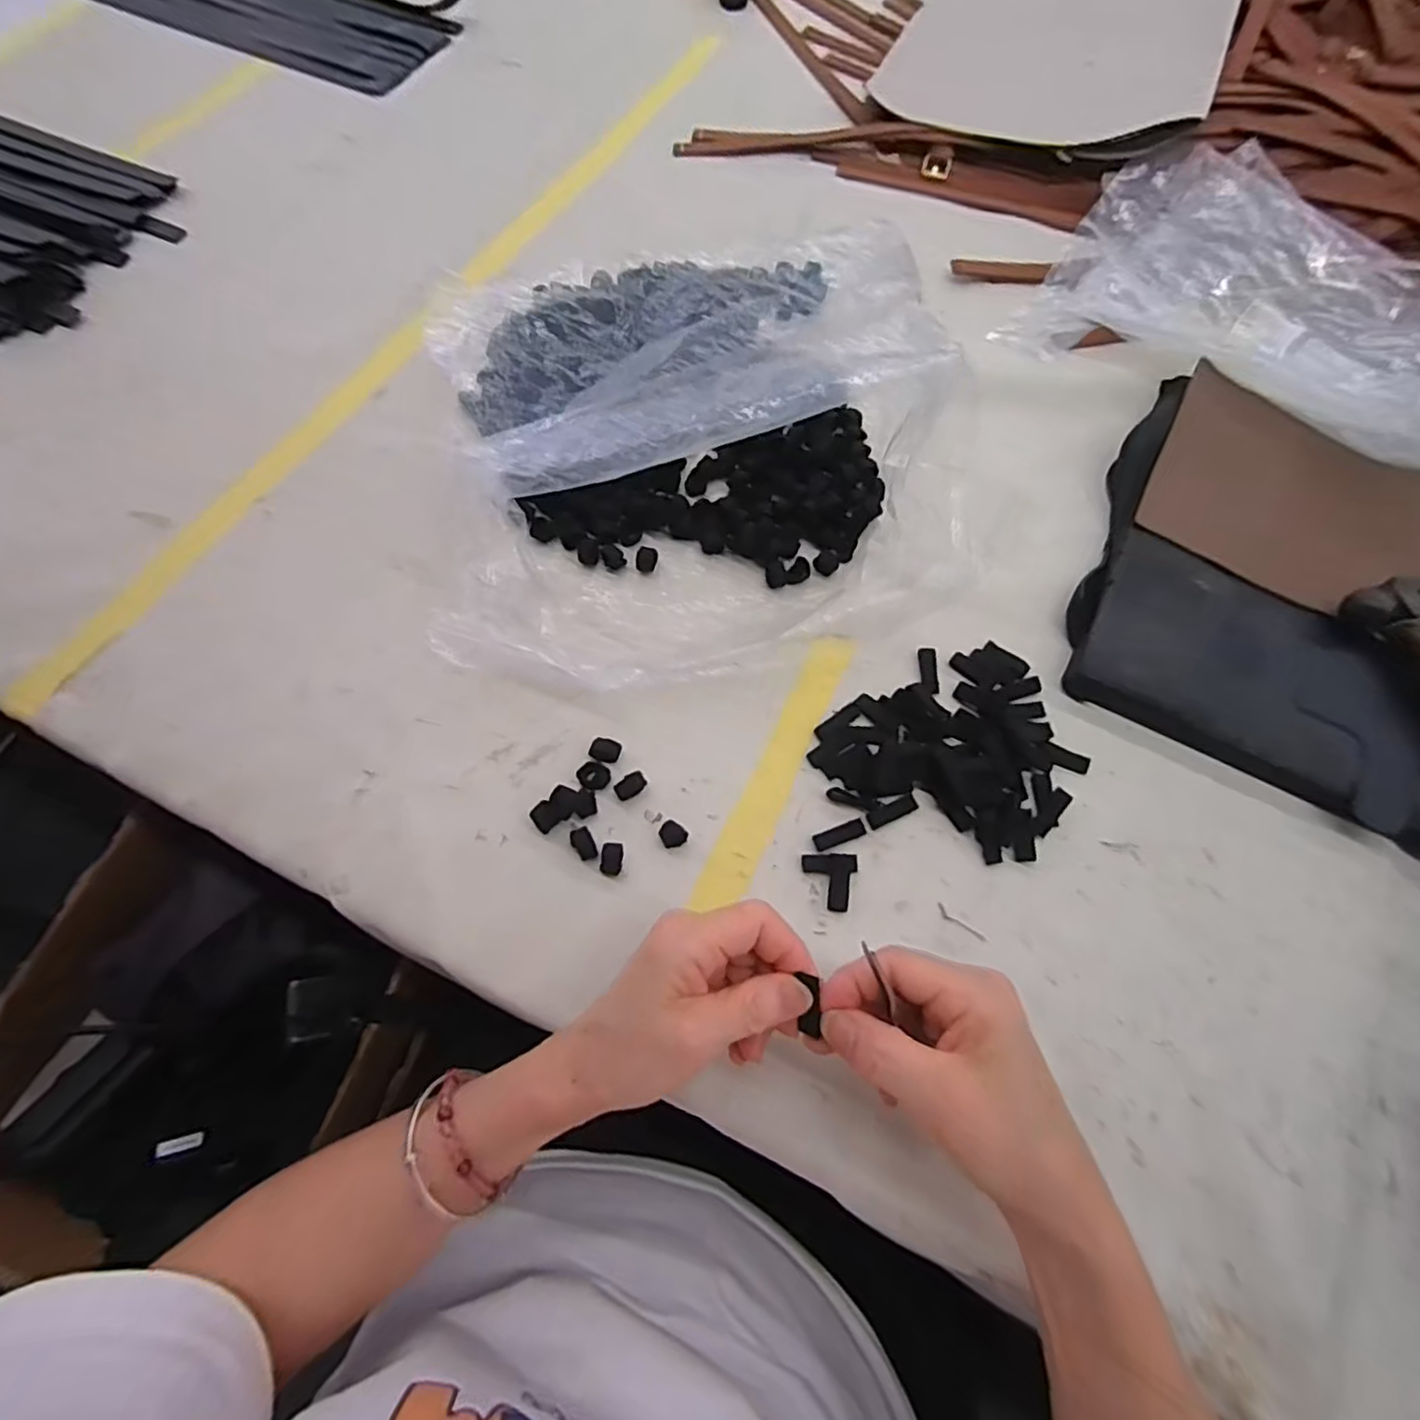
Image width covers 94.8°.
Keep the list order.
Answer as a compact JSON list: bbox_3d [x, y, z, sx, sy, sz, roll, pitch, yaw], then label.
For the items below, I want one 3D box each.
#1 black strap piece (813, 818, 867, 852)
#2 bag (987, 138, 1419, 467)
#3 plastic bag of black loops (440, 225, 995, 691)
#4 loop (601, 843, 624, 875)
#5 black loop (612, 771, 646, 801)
[{"bbox_3d":[0.070,0.067,0.352,0.029,0.004,0.009,-19,71,-8],"label":"black strap piece"},{"bbox_3d":[0.416,-0.294,0.479,0.311,0.042,0.235,38,73,12],"label":"bag"},{"bbox_3d":[-0.020,-0.190,0.417,0.305,0.063,0.341,-8,69,-4],"label":"plastic bag of black loops"},{"bbox_3d":[-0.051,0.078,0.342,0.010,0.008,0.016,7,69,2],"label":"loop"},{"bbox_3d":[-0.043,0.042,0.357,0.017,0.007,0.010,-36,74,-14],"label":"black loop"}]

